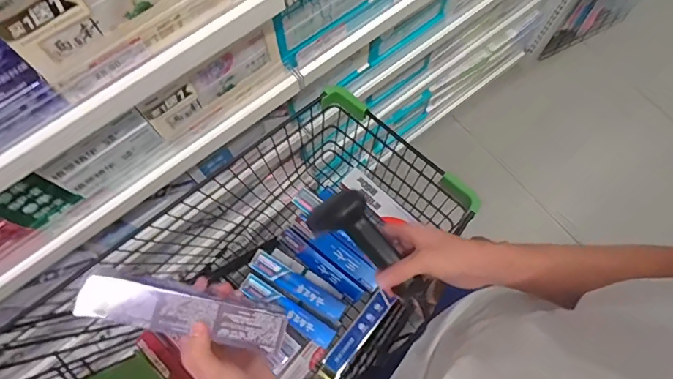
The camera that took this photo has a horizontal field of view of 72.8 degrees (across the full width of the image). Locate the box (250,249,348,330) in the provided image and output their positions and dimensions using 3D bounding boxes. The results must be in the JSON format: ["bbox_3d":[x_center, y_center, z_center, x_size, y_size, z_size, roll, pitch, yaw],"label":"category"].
[{"bbox_3d":[-0.078,0.201,0.956,0.223,0.031,0.054,32,75,10],"label":"box"}]

